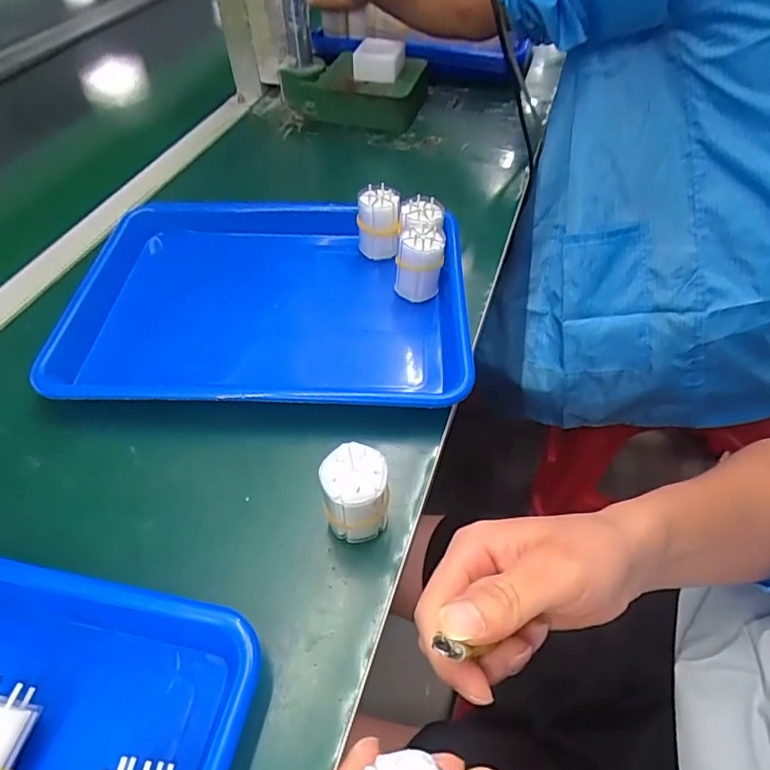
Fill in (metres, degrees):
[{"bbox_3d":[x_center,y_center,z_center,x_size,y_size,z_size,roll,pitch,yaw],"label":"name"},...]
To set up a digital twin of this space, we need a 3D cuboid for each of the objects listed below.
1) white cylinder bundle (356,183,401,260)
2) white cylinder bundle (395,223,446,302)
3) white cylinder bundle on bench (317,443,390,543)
[{"bbox_3d":[-0.006,-0.151,0.491,0.038,0.060,0.029,-1,52,4],"label":"white cylinder bundle"},{"bbox_3d":[0.030,-0.106,0.458,0.040,0.054,0.038,5,50,4],"label":"white cylinder bundle"},{"bbox_3d":[-0.018,0.067,0.319,0.037,0.058,0.038,-2,52,3],"label":"white cylinder bundle on bench"}]

